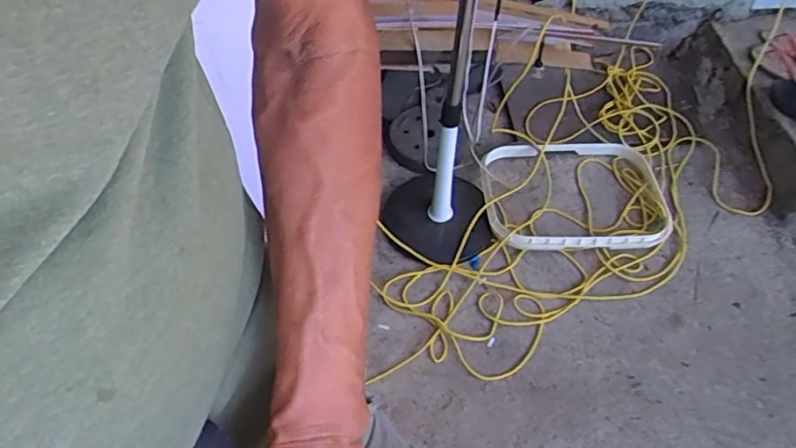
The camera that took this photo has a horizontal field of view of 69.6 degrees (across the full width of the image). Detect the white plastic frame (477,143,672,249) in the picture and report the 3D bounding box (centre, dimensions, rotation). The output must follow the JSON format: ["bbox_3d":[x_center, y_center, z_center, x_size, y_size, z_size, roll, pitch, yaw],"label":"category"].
[{"bbox_3d":[0.441,-0.080,1.452,0.459,0.053,0.355,1,51,1],"label":"white plastic frame"}]

